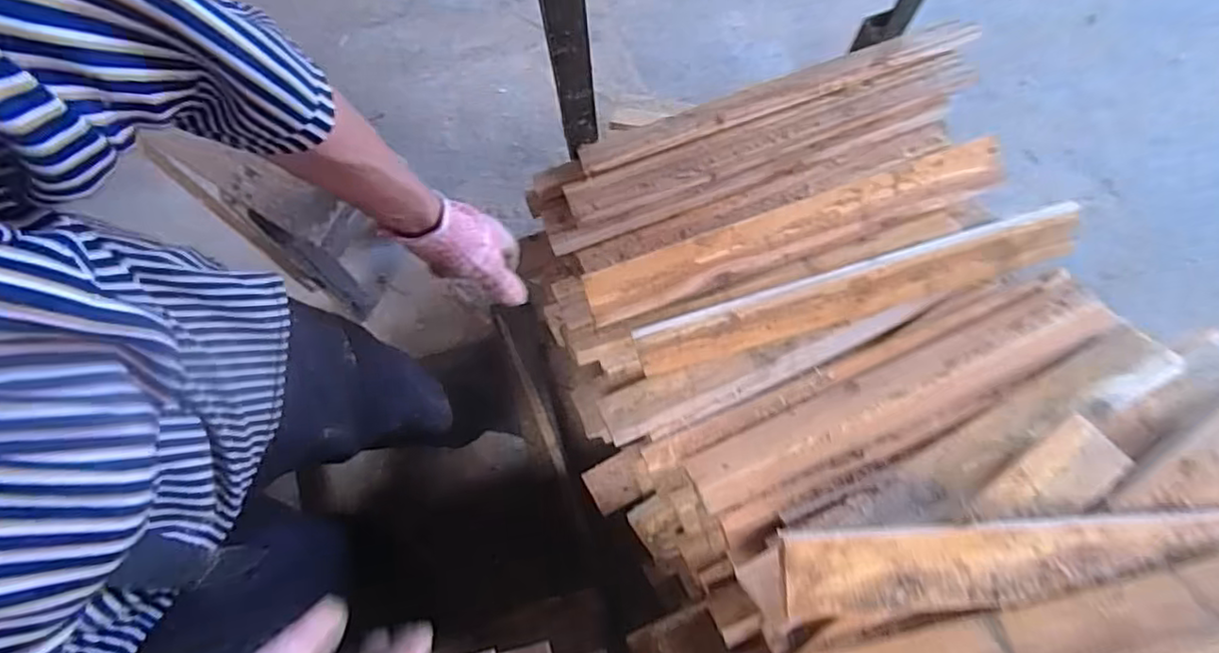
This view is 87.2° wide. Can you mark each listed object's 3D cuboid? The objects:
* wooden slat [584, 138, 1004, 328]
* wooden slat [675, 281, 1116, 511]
[{"bbox_3d":[0.213,-0.109,0.748,0.500,0.016,0.064,-19,99,-1],"label":"wooden slat"},{"bbox_3d":[0.303,0.073,0.674,0.456,0.034,0.070,-23,77,-5],"label":"wooden slat"}]

